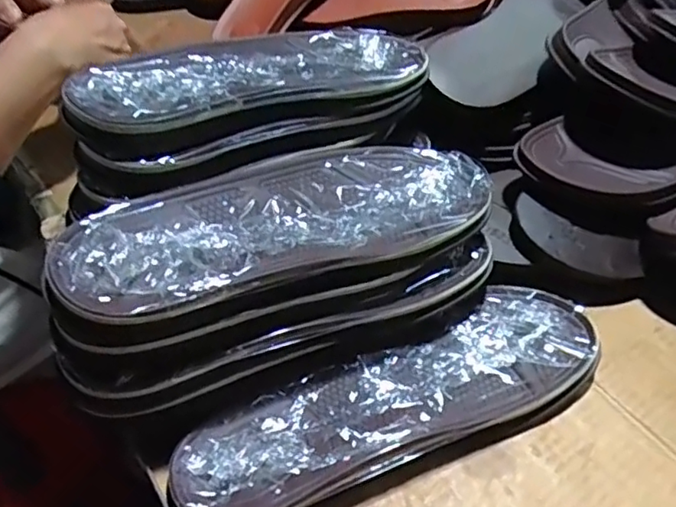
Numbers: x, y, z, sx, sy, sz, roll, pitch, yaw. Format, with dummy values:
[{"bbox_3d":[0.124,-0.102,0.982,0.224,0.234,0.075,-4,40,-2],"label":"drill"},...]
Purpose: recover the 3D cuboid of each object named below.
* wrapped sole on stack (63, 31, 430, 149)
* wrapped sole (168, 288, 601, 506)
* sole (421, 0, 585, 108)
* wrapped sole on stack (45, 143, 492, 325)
[{"bbox_3d":[-0.049,-0.124,0.418,0.262,0.023,0.081,-19,57,-34],"label":"wrapped sole on stack"},{"bbox_3d":[0.036,0.091,0.361,0.259,0.026,0.079,-20,47,-19],"label":"wrapped sole"},{"bbox_3d":[0.166,-0.205,0.567,0.084,0.031,0.254,26,50,25],"label":"sole"},{"bbox_3d":[-0.032,-0.029,0.362,0.255,0.026,0.105,-13,52,-30],"label":"wrapped sole on stack"}]

